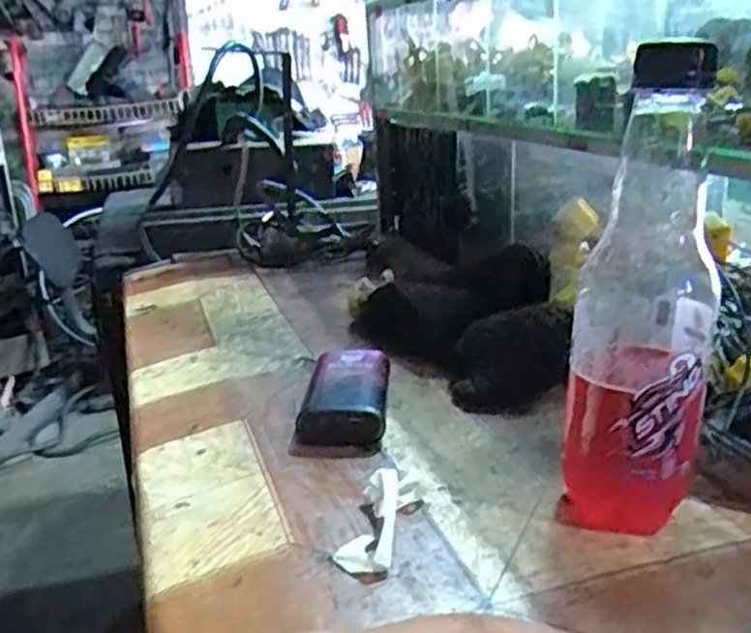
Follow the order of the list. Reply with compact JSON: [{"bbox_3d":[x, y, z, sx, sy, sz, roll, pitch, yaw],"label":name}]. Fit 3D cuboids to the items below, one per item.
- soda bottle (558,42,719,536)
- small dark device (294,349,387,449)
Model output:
[{"bbox_3d":[0.113,-0.007,0.318,0.058,0.189,0.069,6,20,20],"label":"soda bottle"},{"bbox_3d":[-0.016,0.046,0.435,0.045,0.022,0.085,1,19,6],"label":"small dark device"}]

